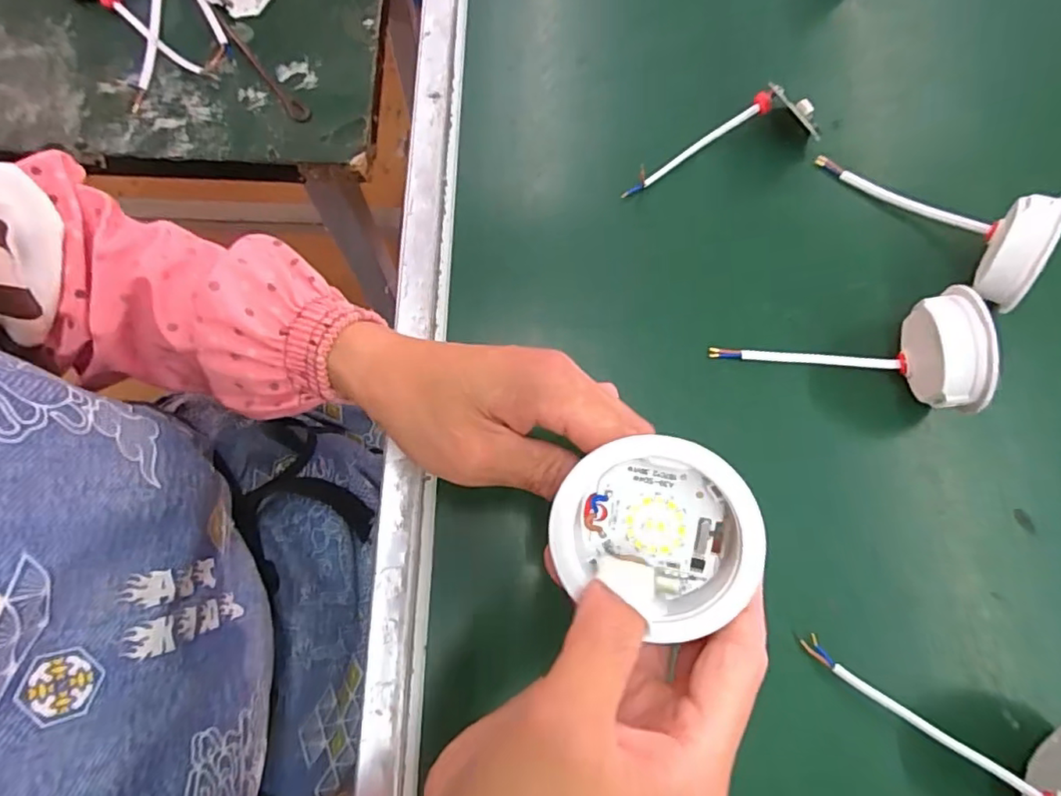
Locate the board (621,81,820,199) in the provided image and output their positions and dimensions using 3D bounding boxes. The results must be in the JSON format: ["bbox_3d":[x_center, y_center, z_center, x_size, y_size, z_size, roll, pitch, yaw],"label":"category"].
[{"bbox_3d":[0.125,-0.180,0.391,0.141,0.035,0.041,-17,79,-3],"label":"board"}]

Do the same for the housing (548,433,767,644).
[{"bbox_3d":[0.048,0.046,0.215,0.069,0.029,0.066,29,100,10],"label":"housing"}]

